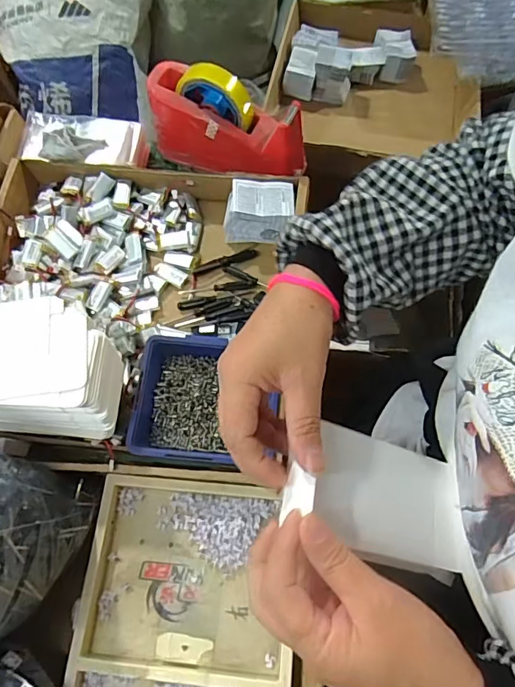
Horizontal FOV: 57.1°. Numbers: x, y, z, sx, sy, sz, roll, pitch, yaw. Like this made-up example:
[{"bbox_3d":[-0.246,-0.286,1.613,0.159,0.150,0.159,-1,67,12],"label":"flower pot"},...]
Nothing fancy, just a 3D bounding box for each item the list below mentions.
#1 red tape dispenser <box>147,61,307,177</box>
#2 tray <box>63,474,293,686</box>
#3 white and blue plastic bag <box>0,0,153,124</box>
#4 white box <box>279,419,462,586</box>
[{"bbox_3d":[-0.039,-0.272,0.589,0.198,0.109,0.067,24,71,12],"label":"red tape dispenser"},{"bbox_3d":[-0.069,0.290,0.419,0.190,0.028,0.322,3,68,4],"label":"tray"},{"bbox_3d":[-0.437,-0.753,1.157,0.382,0.267,0.316,-13,67,-2],"label":"white and blue plastic bag"},{"bbox_3d":[0.079,0.098,0.303,0.129,0.013,0.074,24,62,-20],"label":"white box"}]

